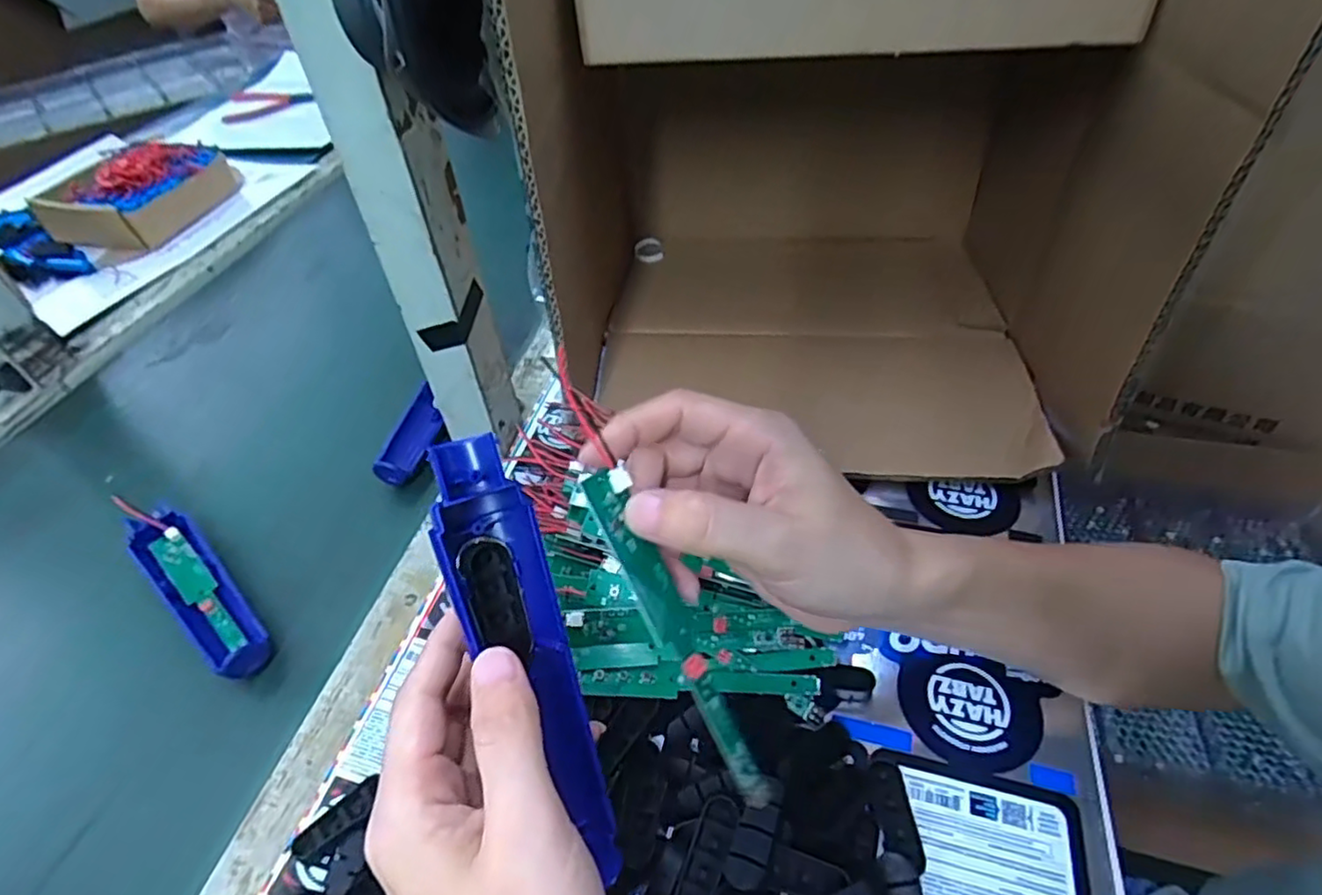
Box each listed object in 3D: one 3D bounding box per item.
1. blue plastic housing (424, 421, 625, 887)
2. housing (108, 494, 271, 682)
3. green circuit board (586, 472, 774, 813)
[{"bbox_3d":[-0.050,0.080,0.252,0.037,0.025,0.171,-22,94,-15],"label":"blue plastic housing"},{"bbox_3d":[-0.310,0.091,0.433,0.176,0.026,0.037,32,58,30],"label":"housing"},{"bbox_3d":[0.007,0.073,0.249,0.016,0.007,0.139,-28,94,-20],"label":"green circuit board"}]

